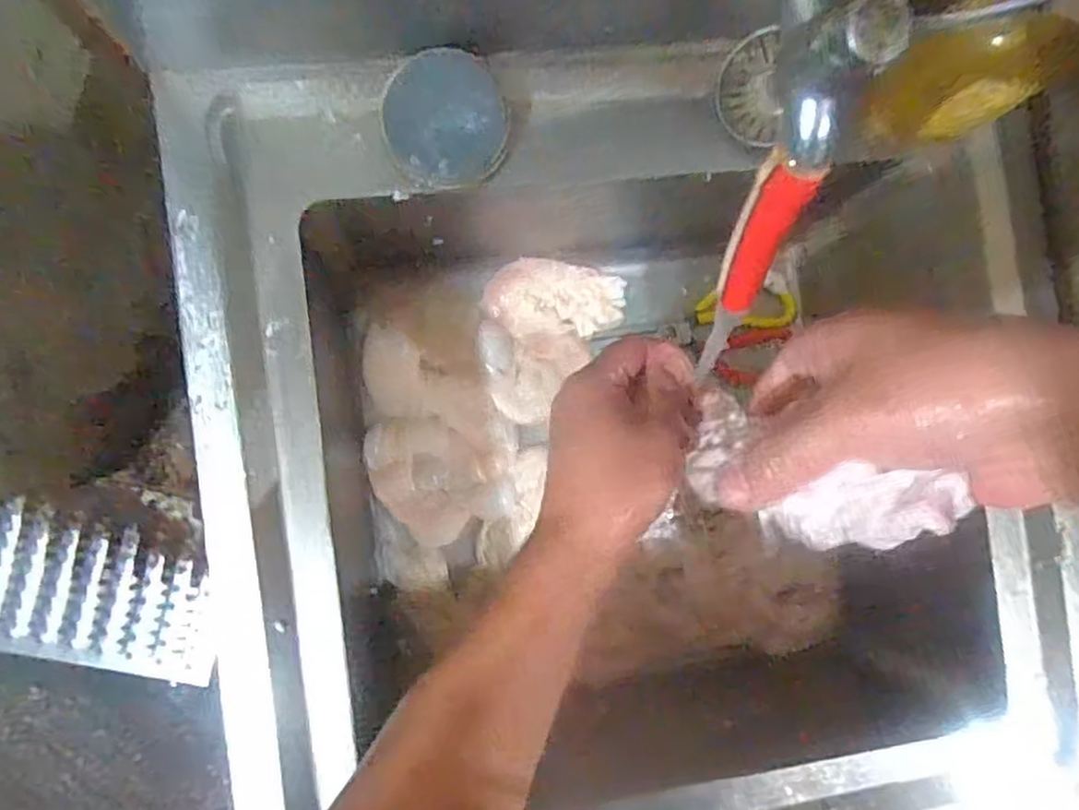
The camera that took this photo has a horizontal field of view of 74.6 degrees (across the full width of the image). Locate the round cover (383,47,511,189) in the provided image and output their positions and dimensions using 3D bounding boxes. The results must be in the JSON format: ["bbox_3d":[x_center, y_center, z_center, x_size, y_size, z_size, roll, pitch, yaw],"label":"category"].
[{"bbox_3d":[-0.065,-0.199,0.495,0.086,0.004,0.086,-8,116,-16],"label":"round cover"}]

